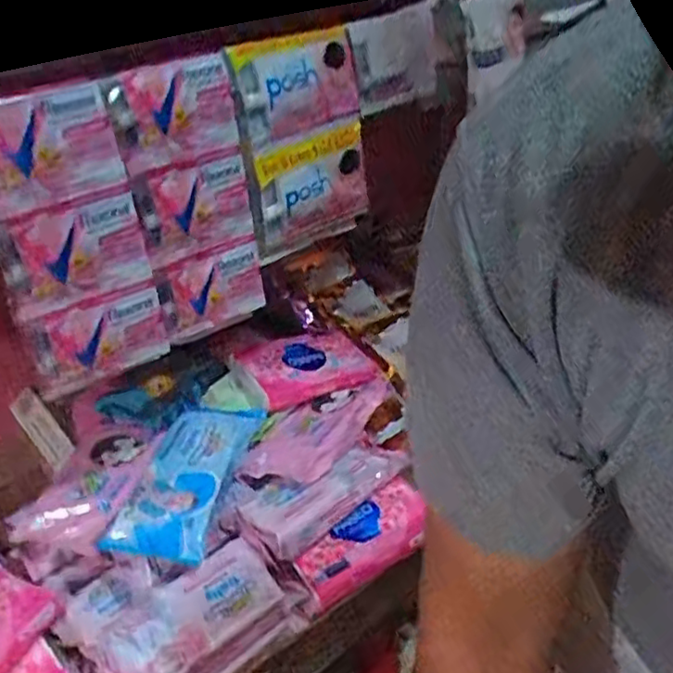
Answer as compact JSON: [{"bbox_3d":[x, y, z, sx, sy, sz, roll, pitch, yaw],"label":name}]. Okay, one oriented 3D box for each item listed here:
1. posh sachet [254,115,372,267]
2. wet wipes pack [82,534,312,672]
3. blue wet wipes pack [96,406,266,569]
[{"bbox_3d":[-0.025,-0.146,0.654,0.140,0.111,0.015,-28,39,-32],"label":"posh sachet"},{"bbox_3d":[-0.135,0.257,0.597,0.181,0.034,0.118,-29,39,-32],"label":"wet wipes pack"},{"bbox_3d":[-0.159,0.149,0.695,0.108,0.050,0.180,4,33,15],"label":"blue wet wipes pack"}]

